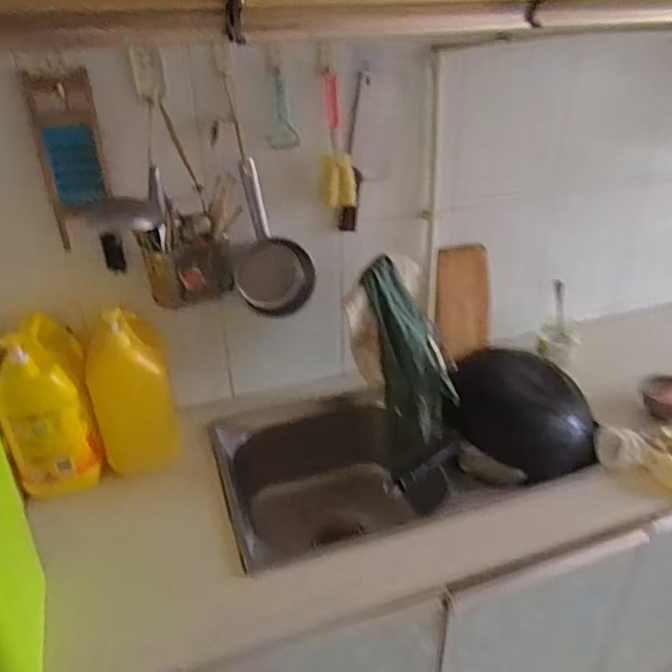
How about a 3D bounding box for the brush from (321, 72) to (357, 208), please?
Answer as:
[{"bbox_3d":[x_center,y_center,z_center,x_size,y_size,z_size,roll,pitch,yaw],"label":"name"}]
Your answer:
[{"bbox_3d":[0.004,-0.344,1.063,0.060,0.220,0.049,-4,29,-4],"label":"brush"}]

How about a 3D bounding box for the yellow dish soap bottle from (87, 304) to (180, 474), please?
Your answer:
[{"bbox_3d":[-0.353,0.094,1.034,0.138,0.278,0.087,-12,30,-17],"label":"yellow dish soap bottle"}]

